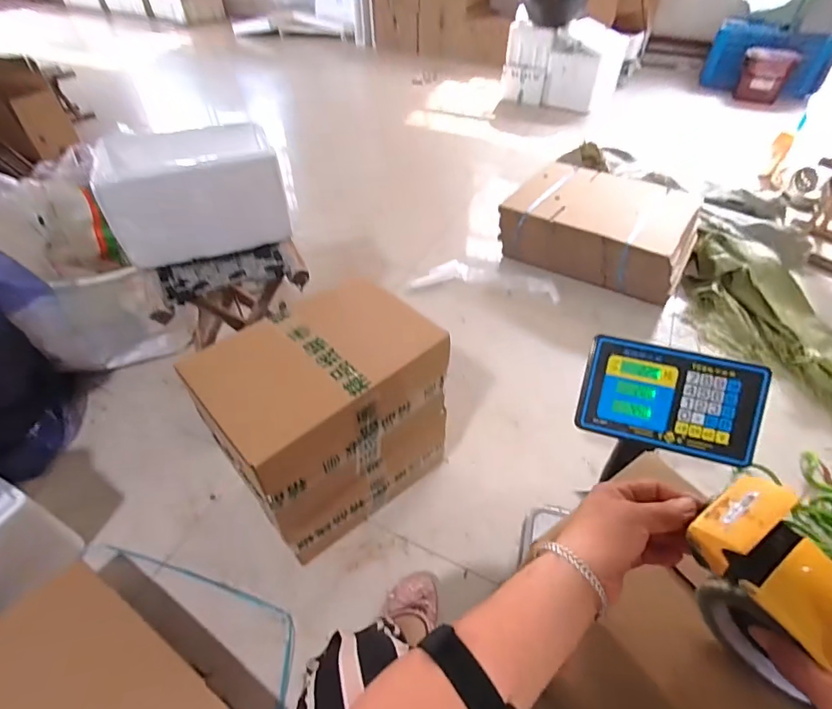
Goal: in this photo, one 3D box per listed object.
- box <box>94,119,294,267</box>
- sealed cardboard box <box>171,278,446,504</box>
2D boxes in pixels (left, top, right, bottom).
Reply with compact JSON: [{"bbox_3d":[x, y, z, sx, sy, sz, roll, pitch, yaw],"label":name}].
[{"bbox_3d":[-0.412,-0.300,0.850,0.285,0.171,0.174,-21,48,-17],"label":"box"},{"bbox_3d":[-0.146,0.053,0.738,0.344,0.178,0.231,-34,53,-27],"label":"sealed cardboard box"}]

